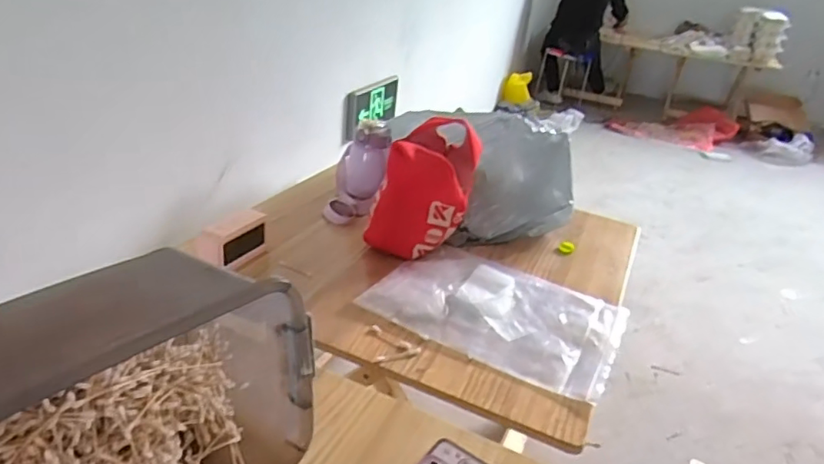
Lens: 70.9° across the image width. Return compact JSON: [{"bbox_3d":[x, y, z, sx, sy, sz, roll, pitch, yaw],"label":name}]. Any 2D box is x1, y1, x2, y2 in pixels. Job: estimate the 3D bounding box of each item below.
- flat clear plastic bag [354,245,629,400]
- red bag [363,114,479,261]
[{"bbox_3d":[0.149,0.132,1.020,0.408,0.016,0.295,20,32,22],"label":"flat clear plastic bag"},{"bbox_3d":[0.027,-0.093,1.166,0.182,0.220,0.216,11,29,7],"label":"red bag"}]

